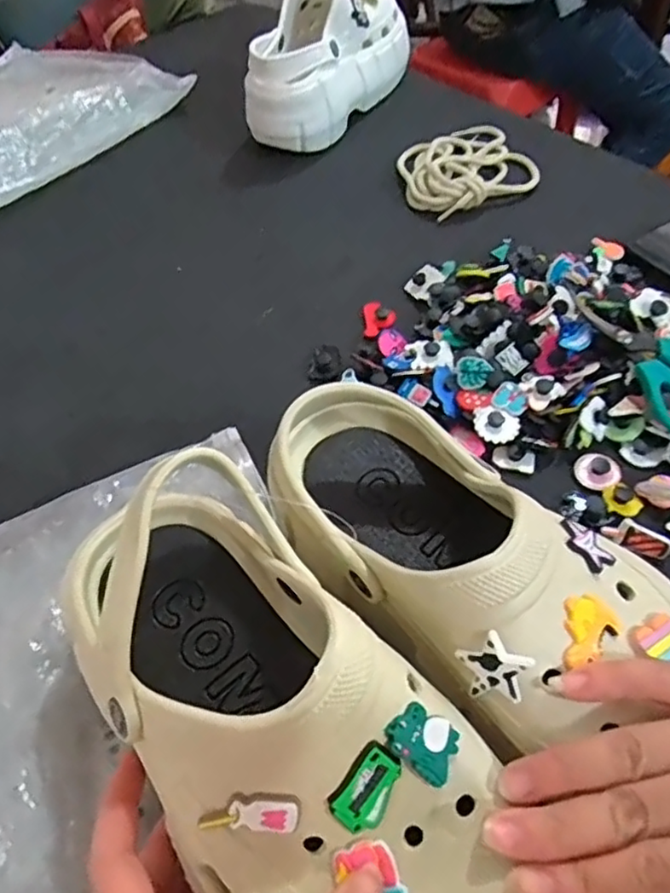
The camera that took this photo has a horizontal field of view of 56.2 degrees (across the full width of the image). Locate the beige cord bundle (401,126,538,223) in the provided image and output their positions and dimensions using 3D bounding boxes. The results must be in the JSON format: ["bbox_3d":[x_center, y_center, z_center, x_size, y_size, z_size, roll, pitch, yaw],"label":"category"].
[{"bbox_3d":[0.121,-0.270,0.607,0.123,0.030,0.124,-22,53,-11],"label":"beige cord bundle"}]

